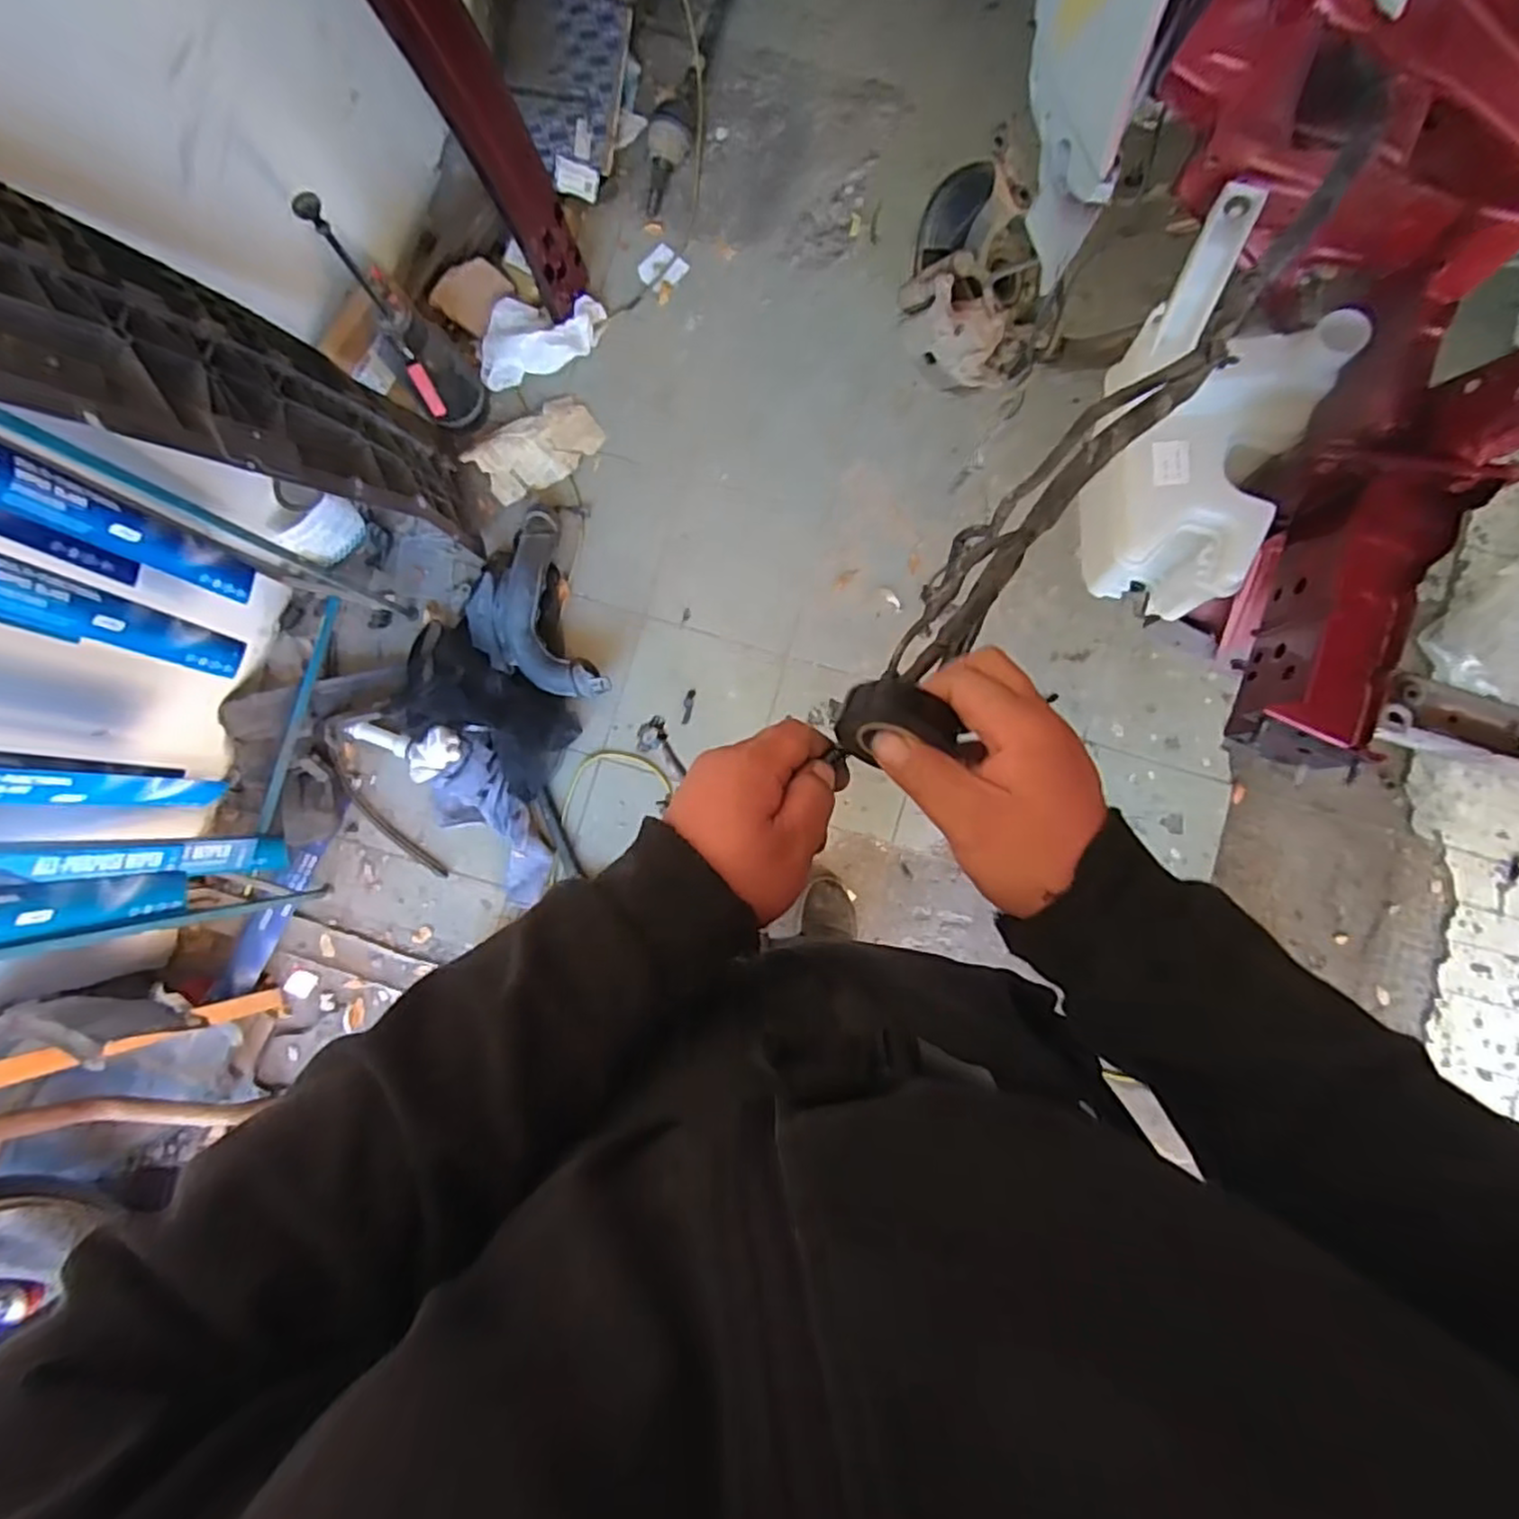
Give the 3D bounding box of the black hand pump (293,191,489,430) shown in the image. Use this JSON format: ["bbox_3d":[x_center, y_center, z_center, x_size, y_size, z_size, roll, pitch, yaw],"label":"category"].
[{"bbox_3d":[-0.603,-0.732,1.253,0.115,0.468,0.142,-33,86,-2],"label":"black hand pump"}]

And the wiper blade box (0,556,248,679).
[{"bbox_3d":[-0.850,-0.187,0.882,0.042,0.524,0.075,12,86,2],"label":"wiper blade box"}]

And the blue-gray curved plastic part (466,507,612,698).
[{"bbox_3d":[-0.457,-0.287,1.409,0.212,0.111,0.397,-20,86,-1],"label":"blue-gray curved plastic part"}]

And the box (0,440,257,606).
[{"bbox_3d":[-0.827,-0.304,0.898,0.028,0.545,0.068,20,86,2],"label":"box"}]

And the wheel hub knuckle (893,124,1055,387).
[{"bbox_3d":[0.299,-0.681,1.026,0.189,0.185,0.250,-36,86,-2],"label":"wheel hub knuckle"}]

